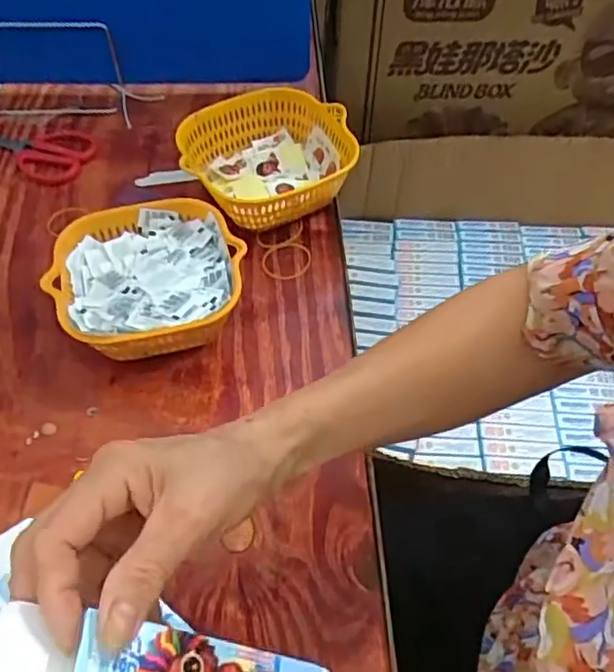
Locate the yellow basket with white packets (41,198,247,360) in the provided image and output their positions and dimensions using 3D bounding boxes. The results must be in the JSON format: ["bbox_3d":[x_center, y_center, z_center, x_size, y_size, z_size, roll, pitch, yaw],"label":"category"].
[{"bbox_3d":[-0.124,-0.036,0.499,0.146,0.065,0.142,-9,55,-6],"label":"yellow basket with white packets"}]

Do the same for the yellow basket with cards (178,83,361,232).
[{"bbox_3d":[-0.035,-0.162,0.587,0.146,0.071,0.141,0,55,0],"label":"yellow basket with cards"}]

